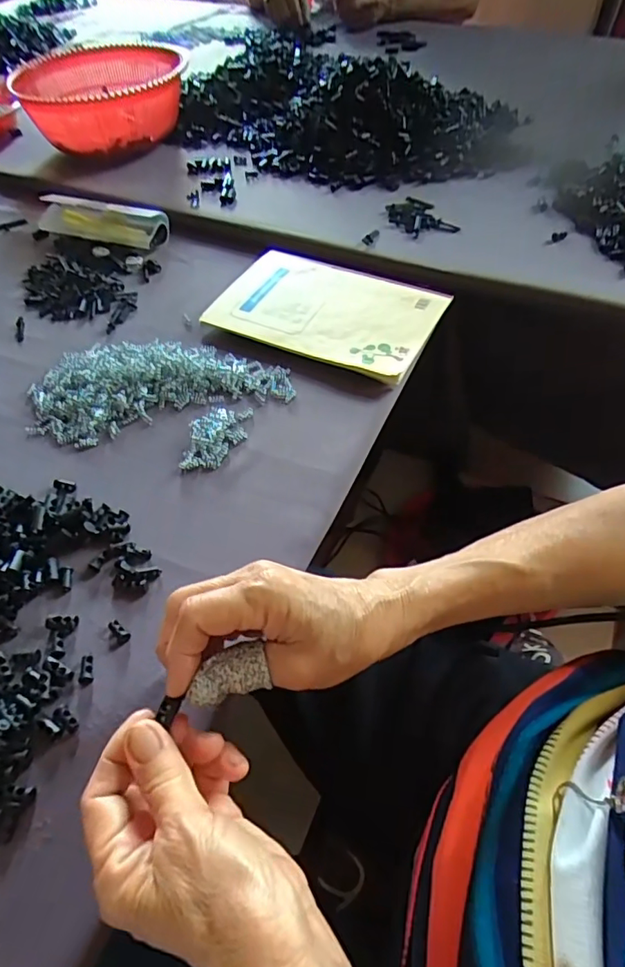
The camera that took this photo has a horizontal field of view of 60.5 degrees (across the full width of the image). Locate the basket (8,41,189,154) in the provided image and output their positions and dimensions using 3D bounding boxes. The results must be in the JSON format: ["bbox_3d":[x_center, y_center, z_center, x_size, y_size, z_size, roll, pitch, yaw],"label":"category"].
[{"bbox_3d":[-0.281,-0.526,0.729,0.203,0.069,0.202,-6,52,0],"label":"basket"}]

